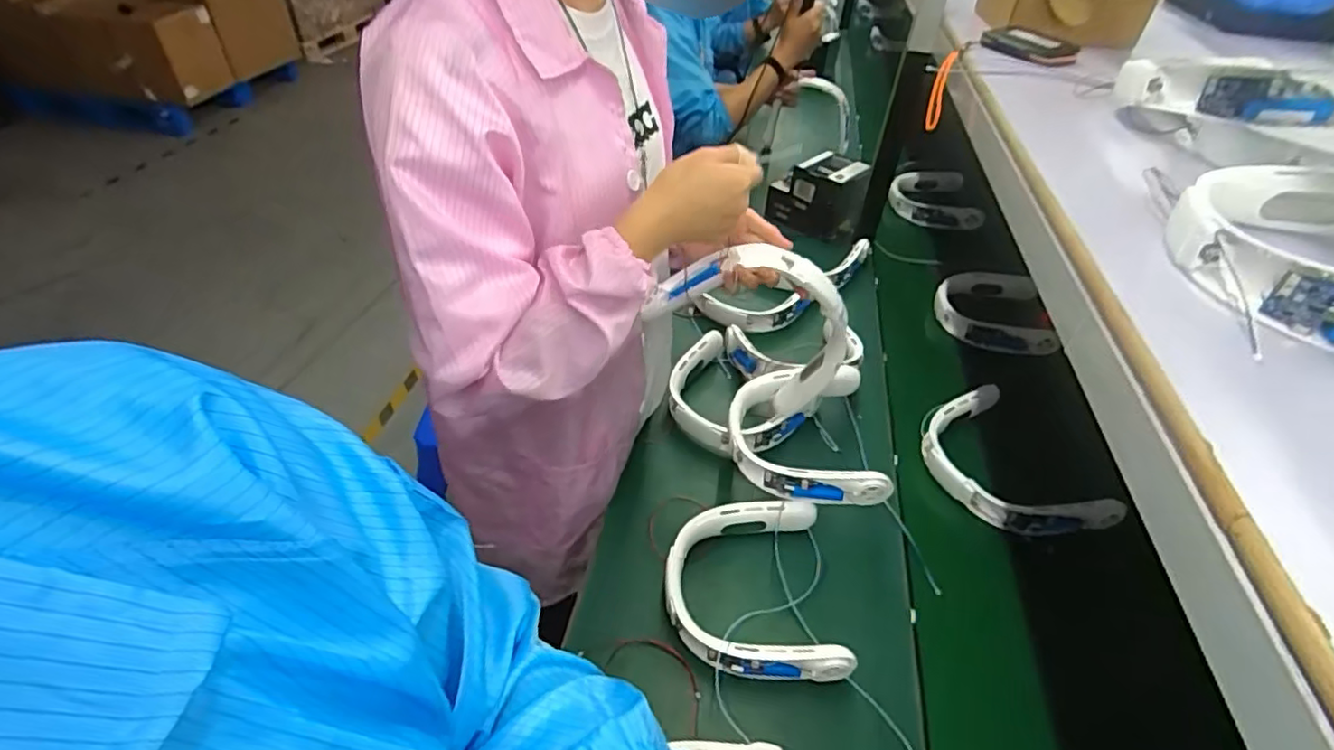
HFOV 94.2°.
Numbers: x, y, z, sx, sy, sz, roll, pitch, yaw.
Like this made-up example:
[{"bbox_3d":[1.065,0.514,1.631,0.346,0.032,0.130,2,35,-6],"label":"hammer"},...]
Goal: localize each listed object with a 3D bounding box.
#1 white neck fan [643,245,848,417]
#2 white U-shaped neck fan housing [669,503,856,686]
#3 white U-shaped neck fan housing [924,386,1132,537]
[{"bbox_3d":[0.101,-0.038,0.815,0.255,0.277,0.053,2,45,-3],"label":"white neck fan"},{"bbox_3d":[0.103,0.265,0.779,0.207,0.061,0.219,1,45,-4],"label":"white U-shaped neck fan housing"},{"bbox_3d":[0.517,0.139,0.955,0.178,0.076,0.272,-10,47,-15],"label":"white U-shaped neck fan housing"}]

